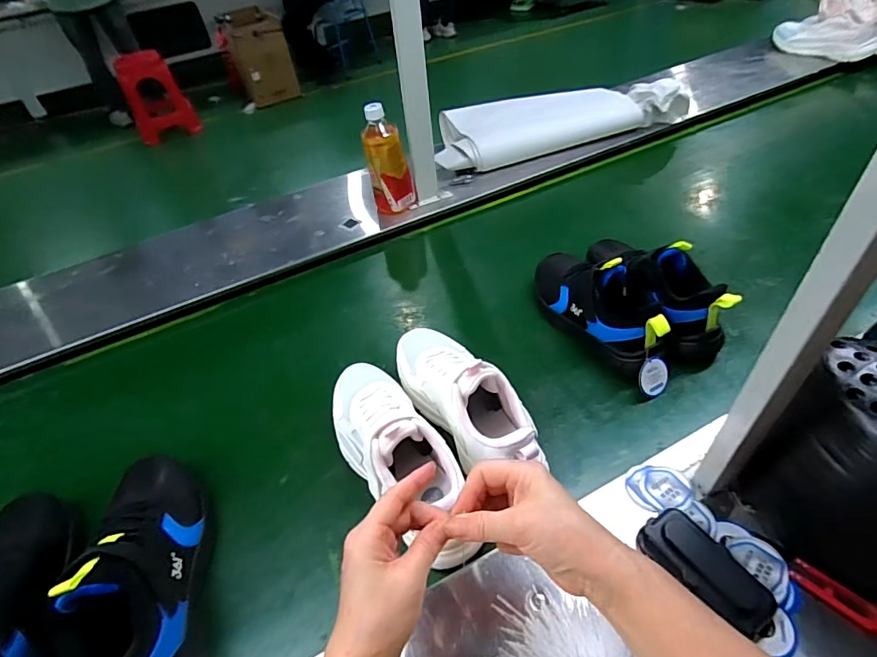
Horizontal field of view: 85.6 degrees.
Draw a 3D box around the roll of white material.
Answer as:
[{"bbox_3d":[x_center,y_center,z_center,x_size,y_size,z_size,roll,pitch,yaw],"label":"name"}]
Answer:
[{"bbox_3d":[0.256,-0.426,1.004,0.539,0.107,0.153,-13,47,-5],"label":"roll of white material"}]

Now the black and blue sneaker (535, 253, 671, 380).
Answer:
[{"bbox_3d":[0.213,-0.042,0.650,0.089,0.120,0.229,-24,49,-15],"label":"black and blue sneaker"}]

